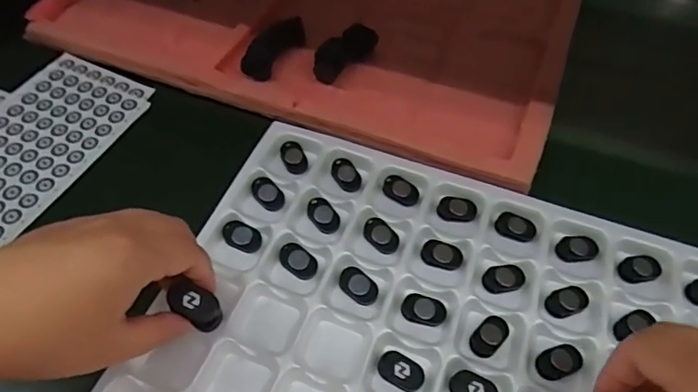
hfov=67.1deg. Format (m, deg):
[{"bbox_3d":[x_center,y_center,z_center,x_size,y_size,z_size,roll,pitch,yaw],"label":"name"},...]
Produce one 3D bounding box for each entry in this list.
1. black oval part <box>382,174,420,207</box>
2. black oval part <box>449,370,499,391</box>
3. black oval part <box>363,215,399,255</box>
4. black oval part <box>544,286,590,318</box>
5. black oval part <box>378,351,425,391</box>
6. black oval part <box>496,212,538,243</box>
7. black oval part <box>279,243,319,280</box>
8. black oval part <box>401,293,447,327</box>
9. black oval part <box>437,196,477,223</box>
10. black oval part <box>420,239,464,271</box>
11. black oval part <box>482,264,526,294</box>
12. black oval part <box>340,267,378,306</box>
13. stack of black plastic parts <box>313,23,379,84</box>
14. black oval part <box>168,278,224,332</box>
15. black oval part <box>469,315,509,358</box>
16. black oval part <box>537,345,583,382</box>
[{"bbox_3d":[0.040,-0.004,0.403,0.028,0.007,0.020,29,58,18],"label":"black oval part"},{"bbox_3d":[0.075,0.117,0.316,0.029,0.005,0.018,20,55,13],"label":"black oval part"},{"bbox_3d":[0.023,0.029,0.378,0.028,0.008,0.019,34,59,21],"label":"black oval part"},{"bbox_3d":[0.146,0.070,0.351,0.029,0.009,0.018,-17,56,-14],"label":"black oval part"},{"bbox_3d":[0.033,0.107,0.323,0.028,0.009,0.019,21,55,13],"label":"black oval part"},{"bbox_3d":[0.123,0.022,0.387,0.029,0.010,0.018,16,54,10],"label":"black oval part"},{"bbox_3d":[-0.035,0.045,0.364,0.027,0.011,0.018,24,56,15],"label":"black oval part"},{"bbox_3d":[0.050,0.075,0.347,0.029,0.008,0.017,10,54,5],"label":"black oval part"},{"bbox_3d":[0.081,0.010,0.391,0.029,0.007,0.019,3,53,1],"label":"black oval part"},{"bbox_3d":[0.066,0.041,0.370,0.028,0.009,0.018,12,54,7],"label":"black oval part"},{"bbox_3d":[0.106,0.056,0.360,0.029,0.007,0.019,-8,54,-8],"label":"black oval part"},{"bbox_3d":[0.007,0.061,0.355,0.027,0.009,0.018,33,59,21],"label":"black oval part"},{"bbox_3d":[-0.005,-0.138,0.500,0.027,0.022,0.085,32,59,20],"label":"stack of black plastic parts"},{"bbox_3d":[-0.090,0.064,0.307,0.036,0.012,0.018,45,65,-22],"label":"black oval part"},{"bbox_3d":[0.090,0.089,0.337,0.017,0.007,0.029,36,60,23],"label":"black oval part"},{"bbox_3d":[0.131,0.103,0.328,0.028,0.007,0.018,-20,56,-16],"label":"black oval part"}]

